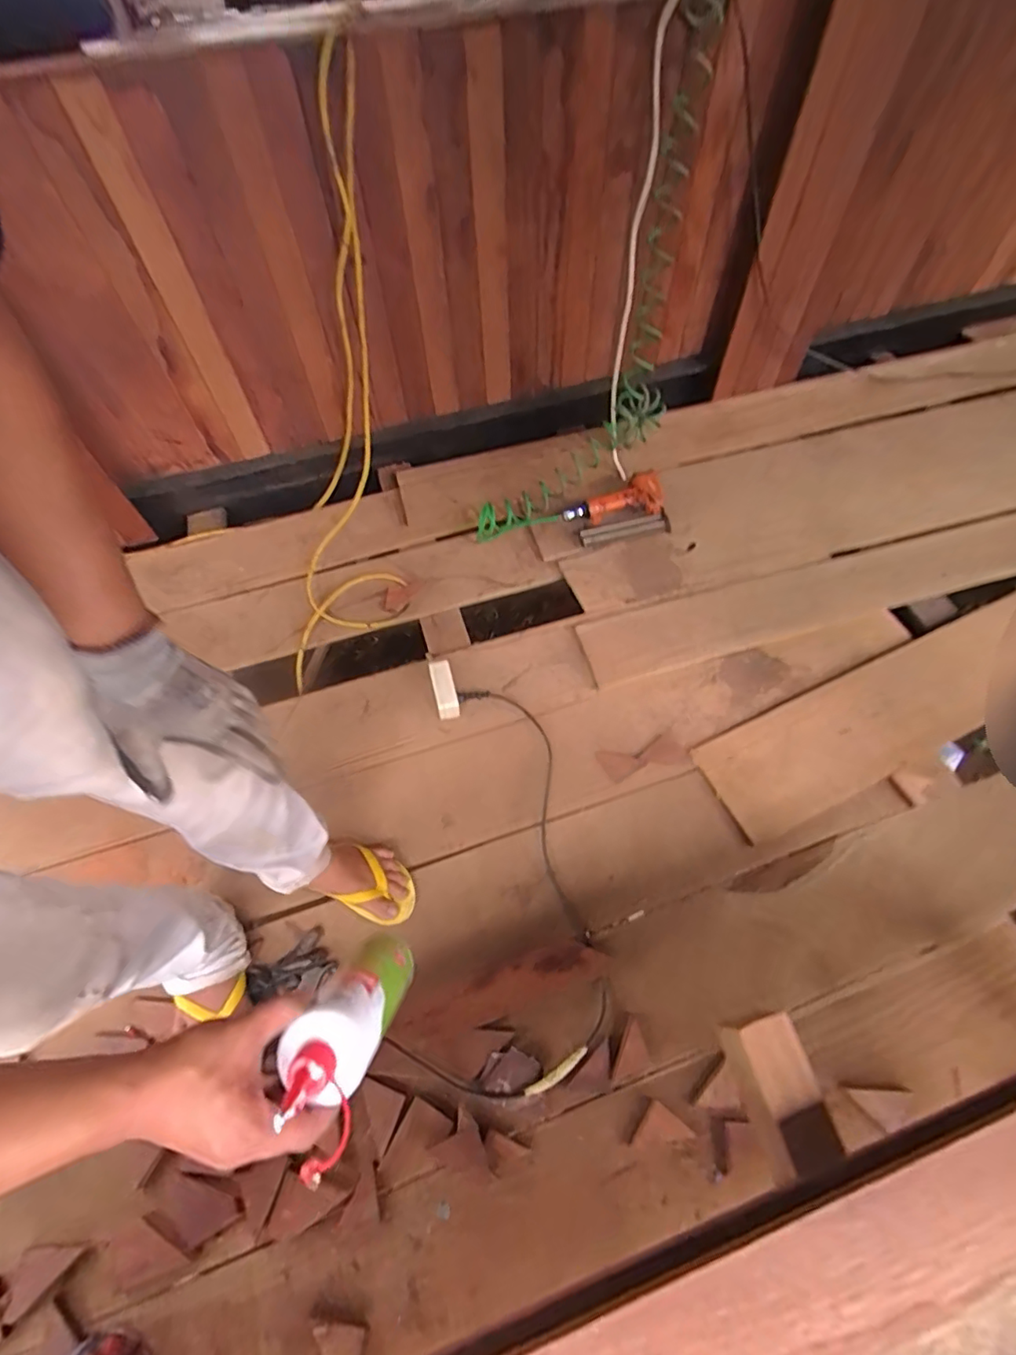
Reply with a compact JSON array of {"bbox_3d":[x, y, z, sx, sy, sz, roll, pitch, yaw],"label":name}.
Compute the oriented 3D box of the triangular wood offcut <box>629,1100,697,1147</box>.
[{"bbox_3d":[0.208,0.621,0.743,0.064,0.007,0.062,32,66,20],"label":"triangular wood offcut"}]

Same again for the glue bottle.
[{"bbox_3d":[-0.130,0.282,0.450,0.061,0.241,0.061,-2,85,2],"label":"glue bottle"}]

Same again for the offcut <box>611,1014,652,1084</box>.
[{"bbox_3d":[0.178,0.531,0.774,0.045,0.007,0.083,22,63,15],"label":"offcut"}]

